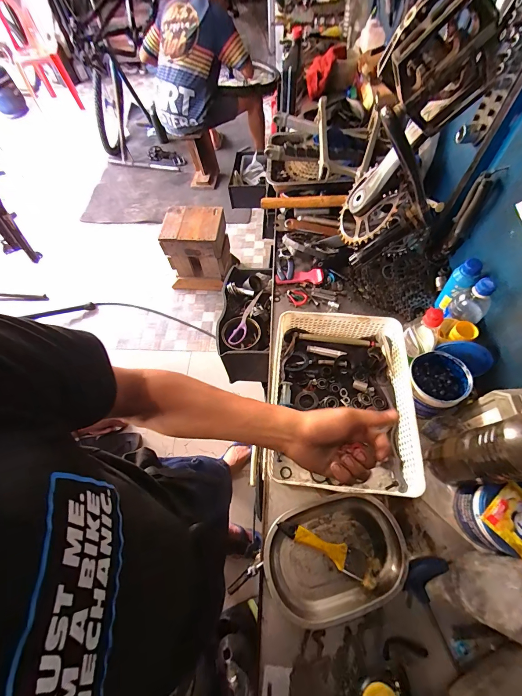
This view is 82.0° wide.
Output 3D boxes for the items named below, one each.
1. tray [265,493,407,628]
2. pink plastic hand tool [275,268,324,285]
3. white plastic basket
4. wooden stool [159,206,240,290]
[{"bbox_3d":[0.118,0.328,0.480,0.220,0.038,0.152,-15,62,-5],"label":"tray"},{"bbox_3d":[0.097,-0.180,0.758,0.118,0.021,0.035,0,62,3],"label":"pink plastic hand tool"},{"bbox_3d":[0.152,0.095,0.577,0.246,0.078,0.328,2,62,4],"label":"white plastic basket"},{"bbox_3d":[-0.350,-0.560,1.737,0.344,0.401,0.251,3,62,4],"label":"wooden stool"}]

